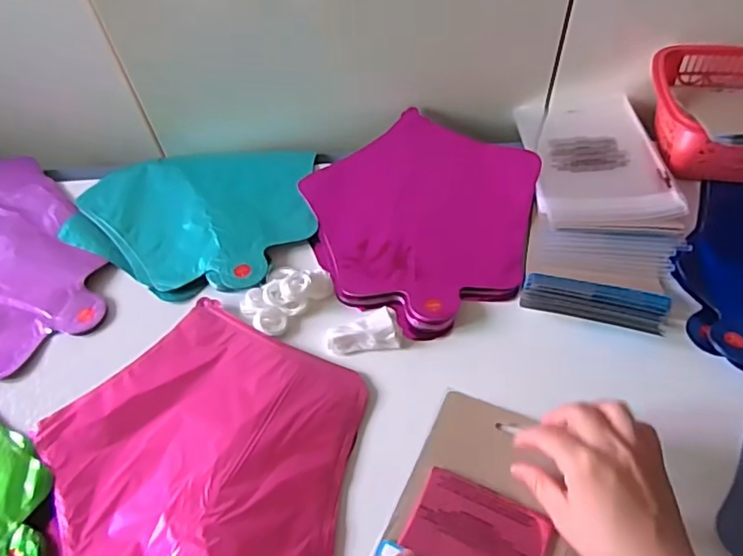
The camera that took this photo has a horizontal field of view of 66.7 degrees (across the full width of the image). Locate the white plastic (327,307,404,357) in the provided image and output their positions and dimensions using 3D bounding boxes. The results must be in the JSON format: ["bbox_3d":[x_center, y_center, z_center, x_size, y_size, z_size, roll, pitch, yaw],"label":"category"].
[{"bbox_3d":[-0.007,0.046,0.472,0.058,0.014,0.037,-13,55,-7],"label":"white plastic"}]

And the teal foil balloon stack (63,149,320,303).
[{"bbox_3d":[-0.182,-0.063,0.562,0.241,0.016,0.182,0,55,2],"label":"teal foil balloon stack"}]

